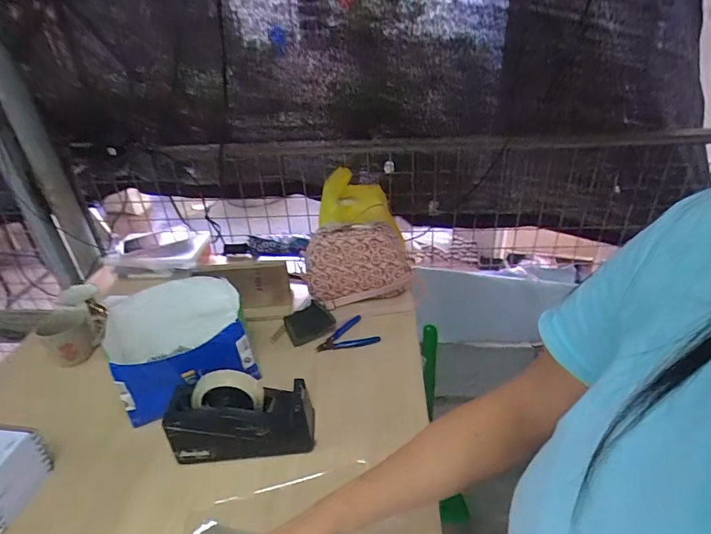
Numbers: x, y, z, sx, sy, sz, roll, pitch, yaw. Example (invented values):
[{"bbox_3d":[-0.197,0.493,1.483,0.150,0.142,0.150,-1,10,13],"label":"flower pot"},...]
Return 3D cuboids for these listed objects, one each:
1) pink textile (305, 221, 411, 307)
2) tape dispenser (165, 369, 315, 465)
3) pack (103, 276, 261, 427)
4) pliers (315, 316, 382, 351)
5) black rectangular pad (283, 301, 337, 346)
[{"bbox_3d":[0.004,-0.008,0.933,0.218,0.145,0.088,-7,31,-5],"label":"pink textile"},{"bbox_3d":[-0.164,0.208,0.620,0.199,0.110,0.071,-5,31,-2],"label":"tape dispenser"},{"bbox_3d":[-0.290,0.133,0.749,0.199,0.130,0.210,-13,32,-16],"label":"pack"},{"bbox_3d":[-0.022,0.139,0.840,0.117,0.007,0.087,-20,34,-24],"label":"pliers"},{"bbox_3d":[-0.093,0.110,0.850,0.090,0.039,0.065,-23,36,-29],"label":"black rectangular pad"}]

